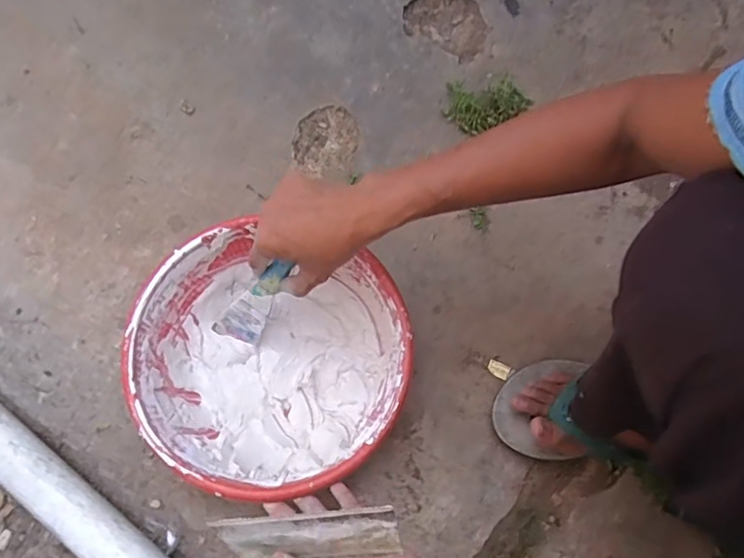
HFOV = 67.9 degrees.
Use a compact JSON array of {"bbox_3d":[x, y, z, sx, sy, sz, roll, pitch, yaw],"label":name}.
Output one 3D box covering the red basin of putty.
[{"bbox_3d":[-0.098,0.085,0.552,0.250,0.098,0.229,0,75,-1],"label":"red basin of putty"}]

